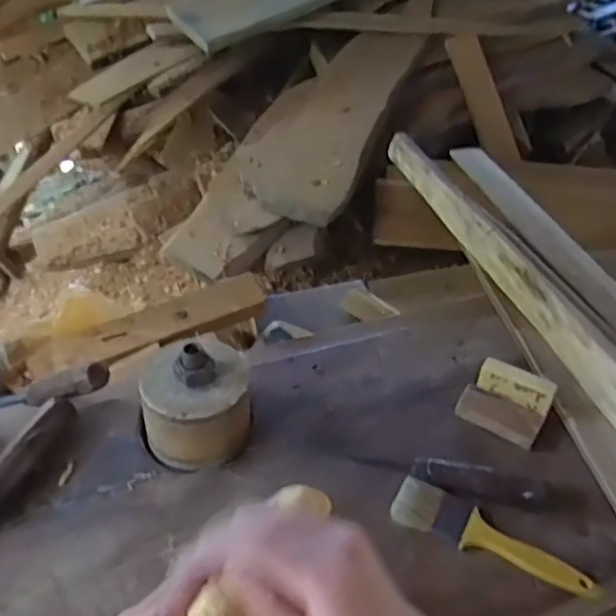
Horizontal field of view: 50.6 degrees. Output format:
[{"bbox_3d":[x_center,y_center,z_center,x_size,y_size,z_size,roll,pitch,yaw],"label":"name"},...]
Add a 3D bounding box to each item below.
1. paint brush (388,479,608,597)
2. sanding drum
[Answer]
[{"bbox_3d":[0.161,0.198,0.566,0.176,0.011,0.045,20,41,15],"label":"paint brush"},{"bbox_3d":[-0.102,0.084,0.614,0.104,0.095,0.100,-2,41,-11],"label":"sanding drum"}]

